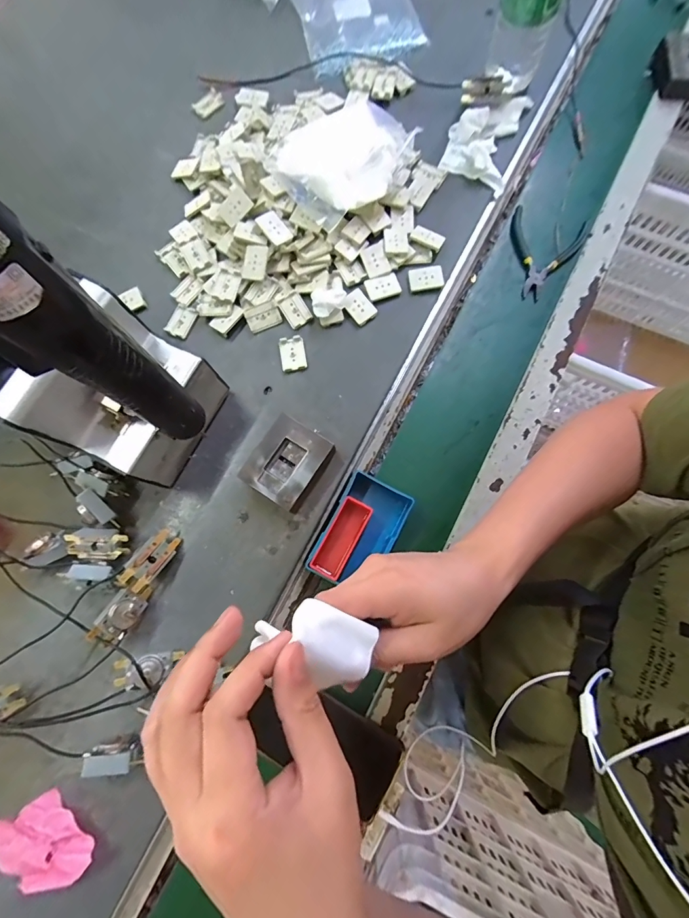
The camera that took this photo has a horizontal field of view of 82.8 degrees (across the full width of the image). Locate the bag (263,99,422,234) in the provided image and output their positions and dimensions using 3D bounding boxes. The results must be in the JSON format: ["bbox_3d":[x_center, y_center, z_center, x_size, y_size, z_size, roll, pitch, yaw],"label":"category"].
[{"bbox_3d":[-0.007,-0.355,0.449,0.160,0.056,0.140,-42,79,-8],"label":"bag"}]

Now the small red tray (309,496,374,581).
[{"bbox_3d":[-0.002,0.082,0.409,0.032,0.019,0.081,28,79,8],"label":"small red tray"}]

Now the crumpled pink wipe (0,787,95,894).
[{"bbox_3d":[-0.263,0.332,0.338,0.092,0.015,0.059,29,79,8],"label":"crumpled pink wipe"}]

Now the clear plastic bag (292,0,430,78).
[{"bbox_3d":[0.010,-0.622,0.528,0.146,0.030,0.214,-17,77,-2],"label":"clear plastic bag"}]

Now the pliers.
[{"bbox_3d":[0.236,-0.266,0.487,0.092,0.014,0.122,39,81,10],"label":"pliers"}]

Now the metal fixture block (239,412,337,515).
[{"bbox_3d":[-0.056,0.005,0.404,0.068,0.028,0.079,32,80,9],"label":"metal fixture block"}]

